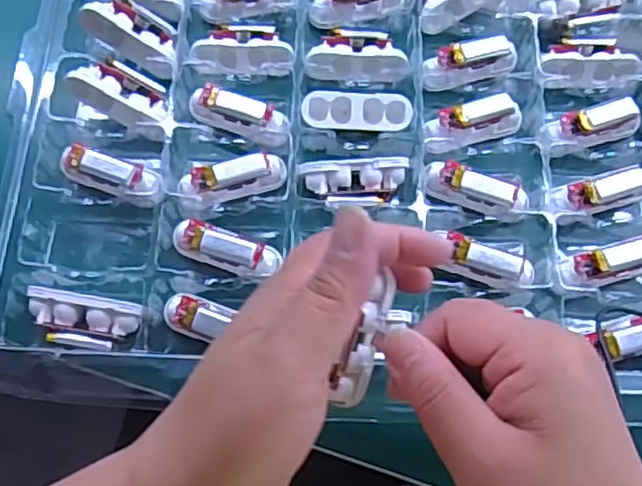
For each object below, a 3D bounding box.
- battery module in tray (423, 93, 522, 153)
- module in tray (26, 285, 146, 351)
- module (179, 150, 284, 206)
[{"bbox_3d":[0.091,-0.072,0.379,0.061,0.013,0.021,-12,70,-7],"label":"battery module in tray"},{"bbox_3d":[-0.126,0.041,0.344,0.058,0.019,0.027,10,69,1],"label":"module in tray"},{"bbox_3d":[-0.048,-0.037,0.369,0.062,0.023,0.020,-15,72,-18],"label":"module"}]

